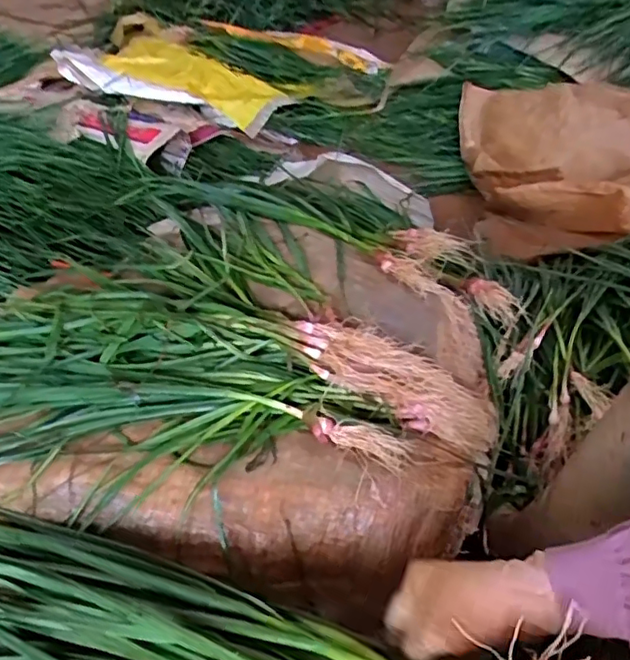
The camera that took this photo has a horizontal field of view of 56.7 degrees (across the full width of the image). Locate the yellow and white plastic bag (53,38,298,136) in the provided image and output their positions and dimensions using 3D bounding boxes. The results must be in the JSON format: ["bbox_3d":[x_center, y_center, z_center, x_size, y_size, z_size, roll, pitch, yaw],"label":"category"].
[{"bbox_3d":[-0.348,-0.636,1.486,0.613,0.134,0.268,17,47,19],"label":"yellow and white plastic bag"}]

